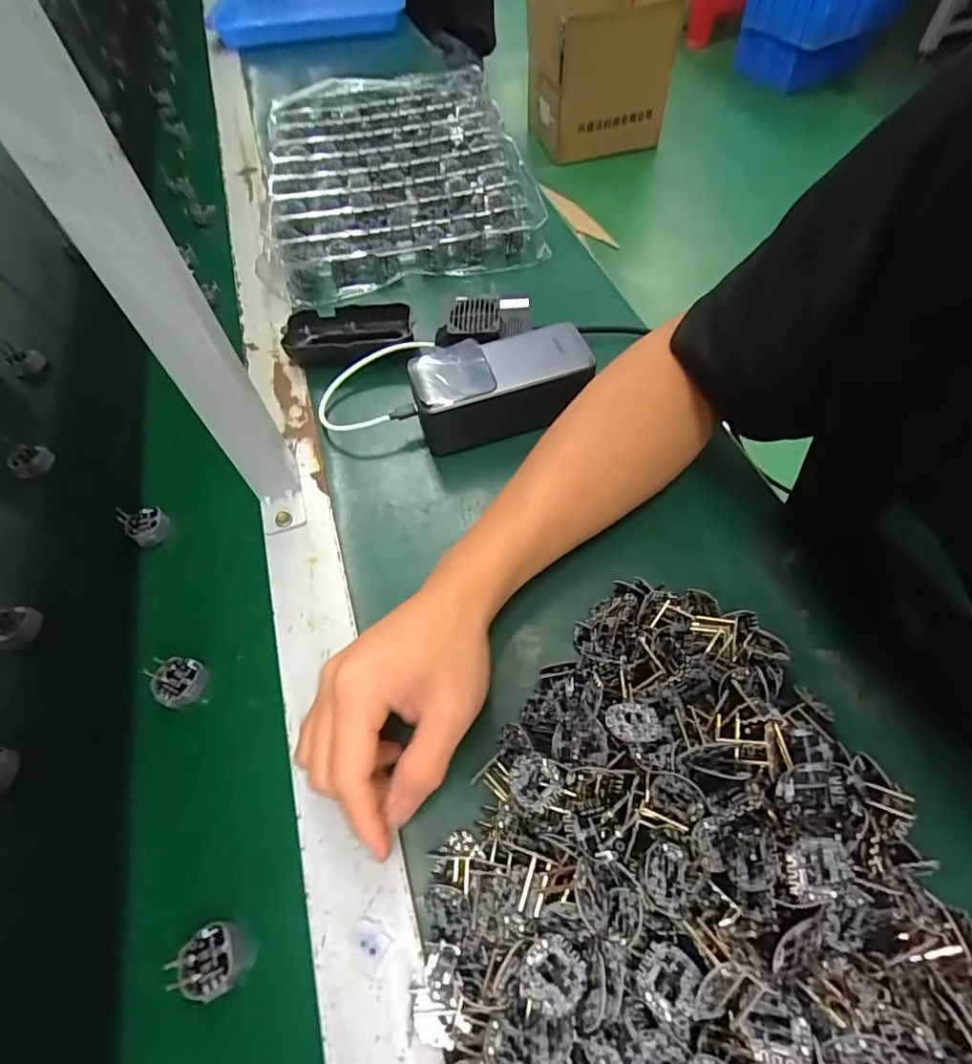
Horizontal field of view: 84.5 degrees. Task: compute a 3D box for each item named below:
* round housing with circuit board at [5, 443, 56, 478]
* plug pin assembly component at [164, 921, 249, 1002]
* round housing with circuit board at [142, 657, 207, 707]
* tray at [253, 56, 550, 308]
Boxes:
[{"bbox_3d":[-0.377,-0.059,0.443,0.029,0.018,0.029,-1,58,2],"label":"round housing with circuit board"},{"bbox_3d":[-0.133,0.208,0.261,0.029,0.030,0.028,-1,58,2],"label":"plug pin assembly component"},{"bbox_3d":[-0.190,0.091,0.329,0.029,0.019,0.028,-1,58,2],"label":"round housing with circuit board"},{"bbox_3d":[-0.111,-0.430,0.626,0.285,0.040,0.416,-10,58,-3],"label":"tray"}]

